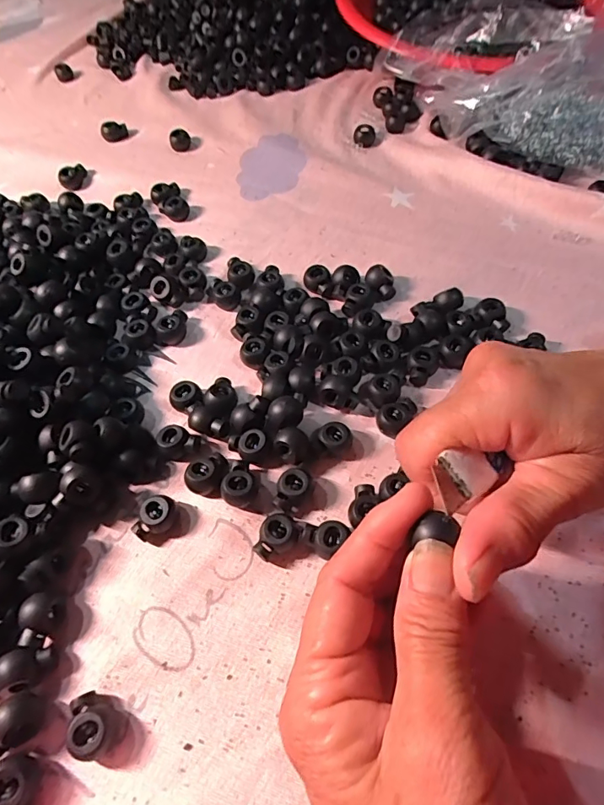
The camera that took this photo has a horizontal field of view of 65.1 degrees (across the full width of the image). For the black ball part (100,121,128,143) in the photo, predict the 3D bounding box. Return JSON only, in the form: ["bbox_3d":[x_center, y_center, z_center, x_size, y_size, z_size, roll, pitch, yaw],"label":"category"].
[{"bbox_3d":[-0.167,-0.242,0.420,0.021,0.009,0.014,-10,58,-3],"label":"black ball part"}]

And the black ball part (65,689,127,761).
[{"bbox_3d":[-0.081,0.126,0.185,0.017,0.013,0.022,-7,58,-2],"label":"black ball part"}]

